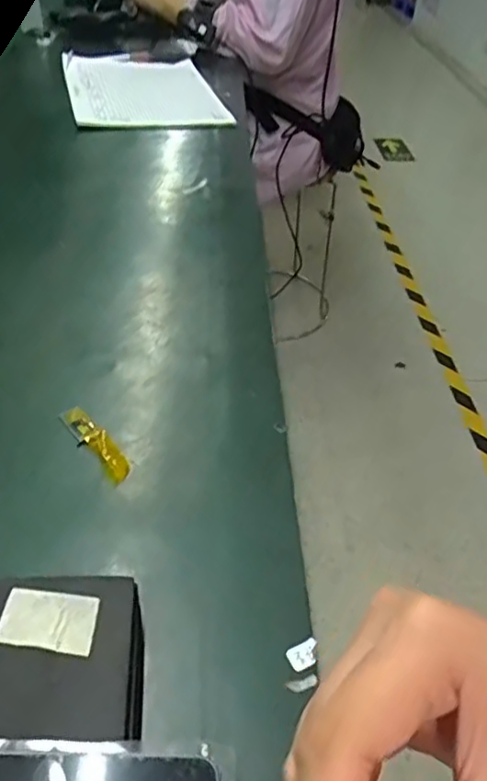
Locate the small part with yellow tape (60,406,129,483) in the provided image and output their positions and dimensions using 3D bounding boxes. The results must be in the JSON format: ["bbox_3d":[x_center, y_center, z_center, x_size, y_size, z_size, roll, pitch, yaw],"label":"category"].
[{"bbox_3d":[-0.088,0.031,0.360,0.015,0.011,0.062,-28,50,-30],"label":"small part with yellow tape"}]

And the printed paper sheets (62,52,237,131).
[{"bbox_3d":[-0.146,-0.433,0.861,0.196,0.013,0.302,-10,43,-14],"label":"printed paper sheets"}]

